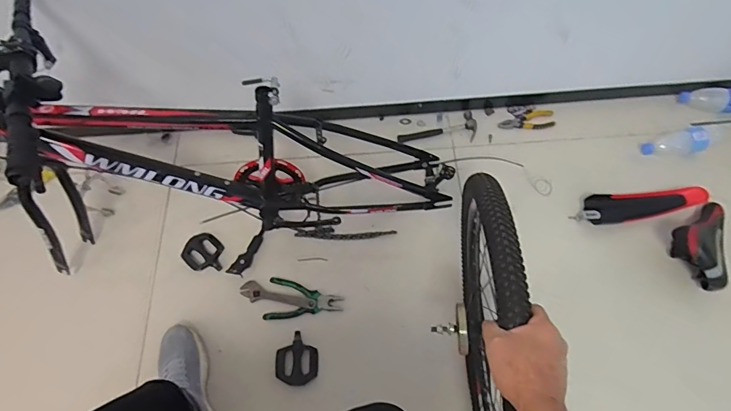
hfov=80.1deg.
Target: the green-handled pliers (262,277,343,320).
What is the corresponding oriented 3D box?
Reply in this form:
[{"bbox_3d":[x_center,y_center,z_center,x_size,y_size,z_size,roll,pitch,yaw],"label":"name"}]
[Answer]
[{"bbox_3d":[-0.145,0.227,1.041,0.179,0.020,0.101,1,64,3],"label":"green-handled pliers"}]

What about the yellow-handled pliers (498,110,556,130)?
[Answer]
[{"bbox_3d":[0.455,-0.239,1.228,0.152,0.014,0.060,-7,64,-1],"label":"yellow-handled pliers"}]

